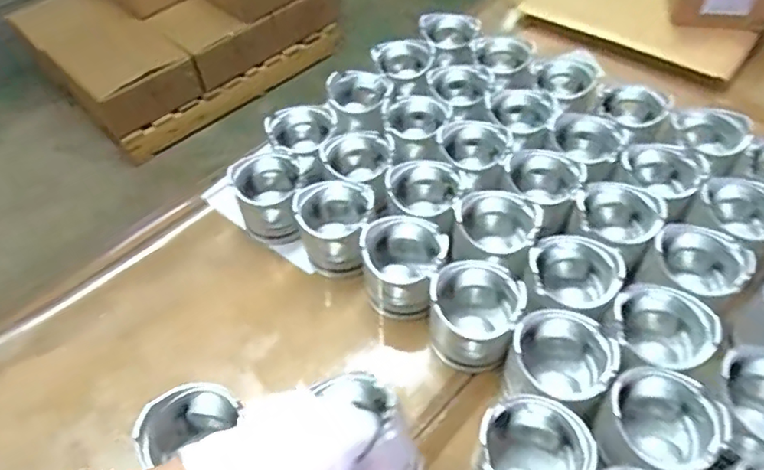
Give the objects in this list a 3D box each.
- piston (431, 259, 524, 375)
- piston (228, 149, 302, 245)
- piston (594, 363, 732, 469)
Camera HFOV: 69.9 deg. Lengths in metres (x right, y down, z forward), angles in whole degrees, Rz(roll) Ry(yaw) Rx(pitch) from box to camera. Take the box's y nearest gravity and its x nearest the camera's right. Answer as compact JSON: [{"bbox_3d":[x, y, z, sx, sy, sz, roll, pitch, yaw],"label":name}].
[{"bbox_3d":[0.098,0.088,0.582,0.088,0.105,0.093,-2,51,3],"label":"piston"},{"bbox_3d":[-0.141,-0.045,0.696,0.090,0.082,0.087,-15,51,-7],"label":"piston"},{"bbox_3d":[0.249,0.171,0.492,0.097,0.067,0.092,-28,54,-17],"label":"piston"}]

